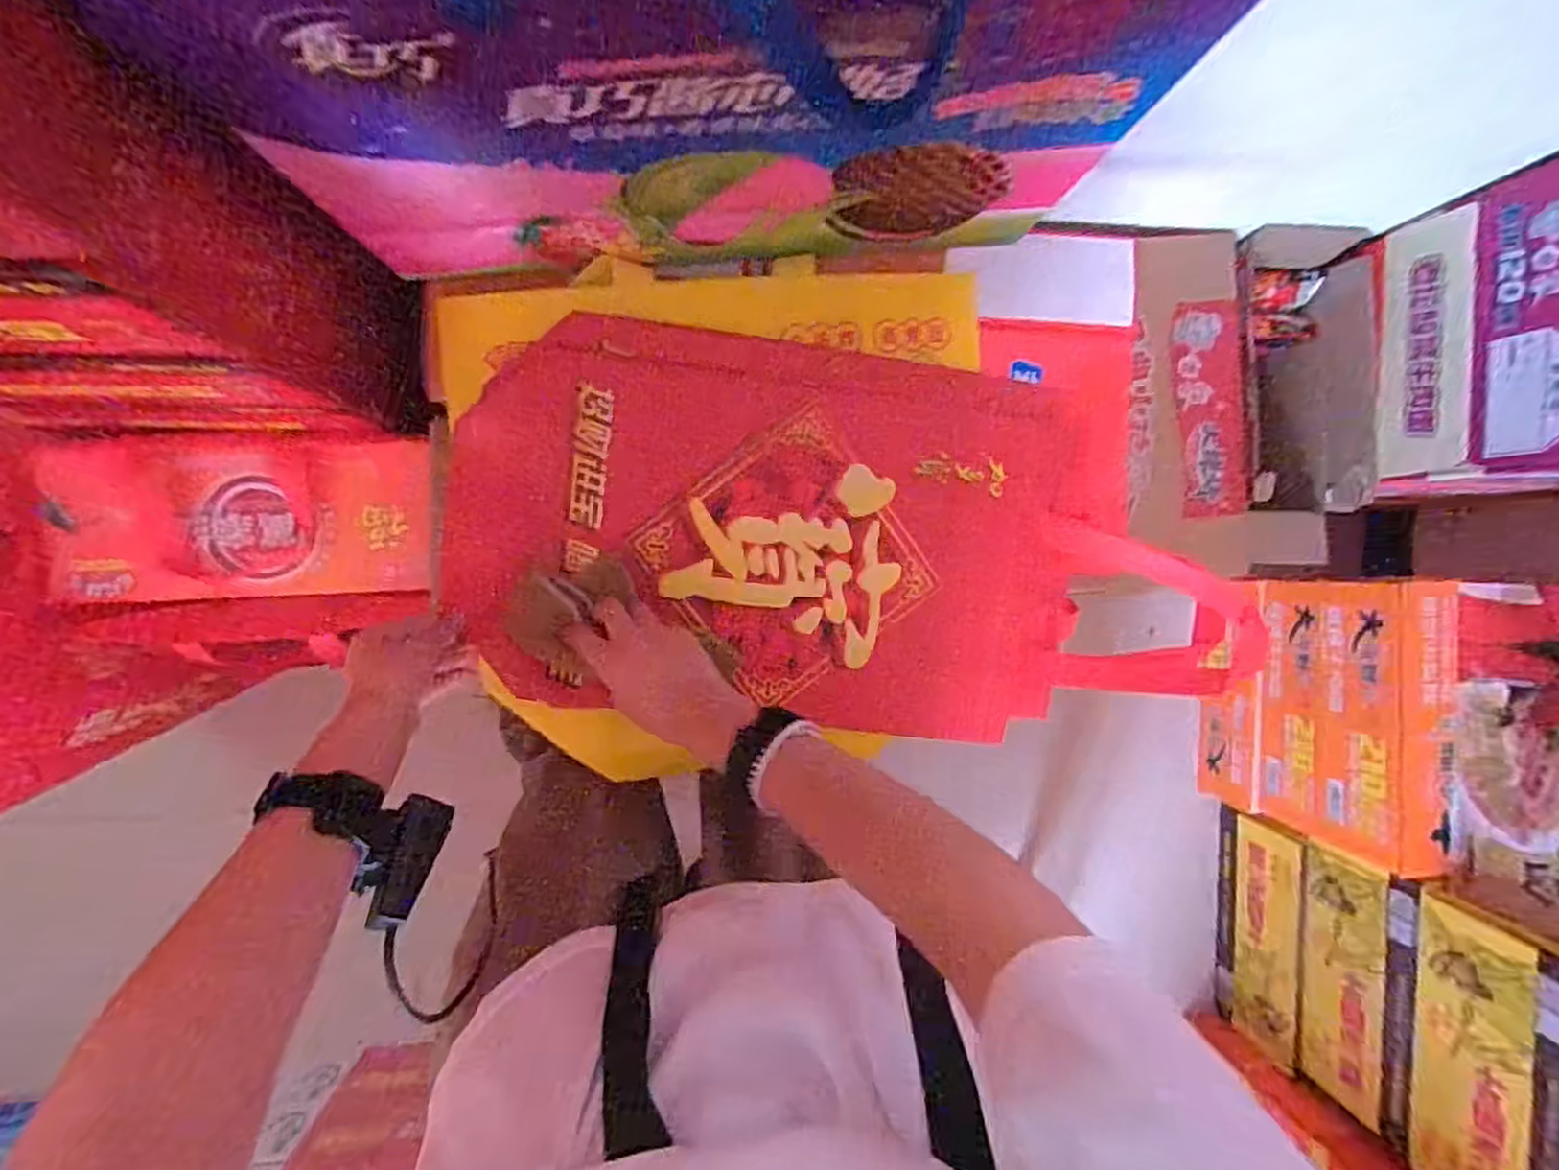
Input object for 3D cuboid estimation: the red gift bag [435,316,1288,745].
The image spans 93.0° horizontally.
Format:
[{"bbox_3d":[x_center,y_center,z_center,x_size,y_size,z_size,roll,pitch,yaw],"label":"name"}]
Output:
[{"bbox_3d":[0.064,-0.025,0.590,0.614,0.059,0.289,13,91,-7],"label":"red gift bag"}]

